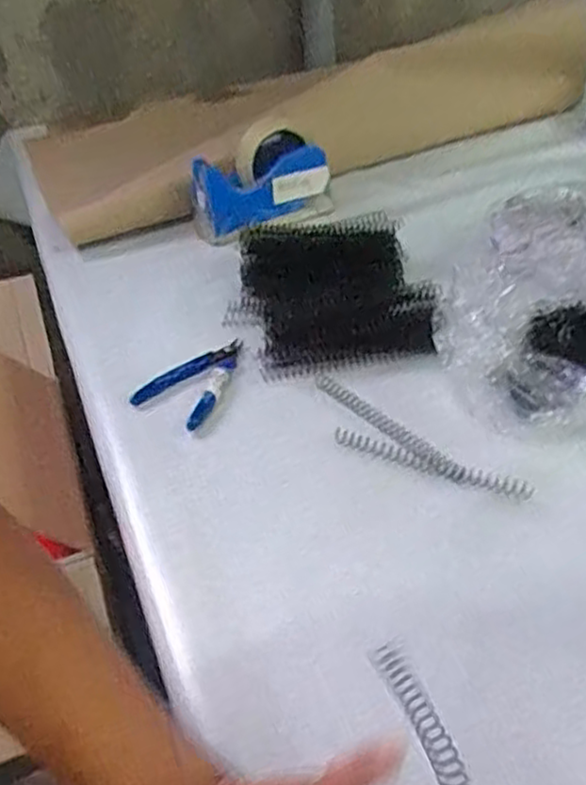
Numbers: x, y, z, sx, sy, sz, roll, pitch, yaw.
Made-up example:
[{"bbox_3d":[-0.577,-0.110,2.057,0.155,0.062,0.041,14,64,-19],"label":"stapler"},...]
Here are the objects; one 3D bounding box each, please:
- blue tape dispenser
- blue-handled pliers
[{"bbox_3d":[-0.035,-0.245,0.850,0.158,0.100,0.053,-25,43,-23],"label":"blue tape dispenser"},{"bbox_3d":[-0.082,-0.014,0.644,0.066,0.010,0.110,16,44,25],"label":"blue-handled pliers"}]

